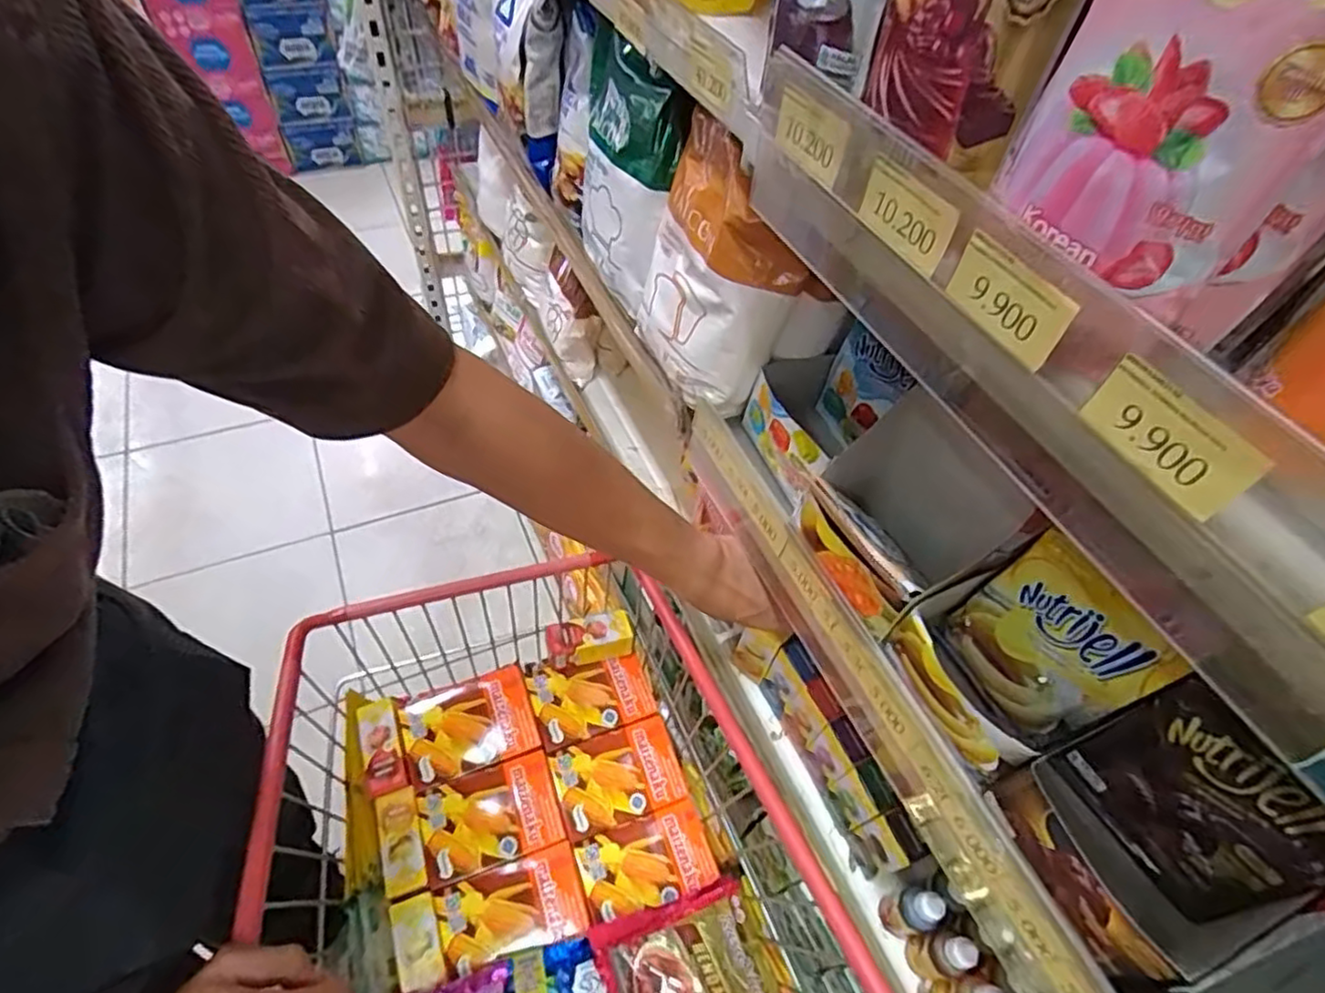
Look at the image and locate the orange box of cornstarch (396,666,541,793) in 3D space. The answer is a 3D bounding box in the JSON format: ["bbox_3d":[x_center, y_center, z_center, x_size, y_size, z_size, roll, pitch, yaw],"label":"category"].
[{"bbox_3d":[-0.196,0.232,0.678,0.121,0.021,0.091,-13,55,-16],"label":"orange box of cornstarch"}]

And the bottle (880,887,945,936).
[{"bbox_3d":[0.190,0.318,0.508,0.023,0.073,0.026,-7,53,-11],"label":"bottle"}]

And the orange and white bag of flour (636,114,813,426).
[{"bbox_3d":[0.033,-0.163,0.499,0.054,0.180,0.131,-28,60,-24],"label":"orange and white bag of flour"}]

